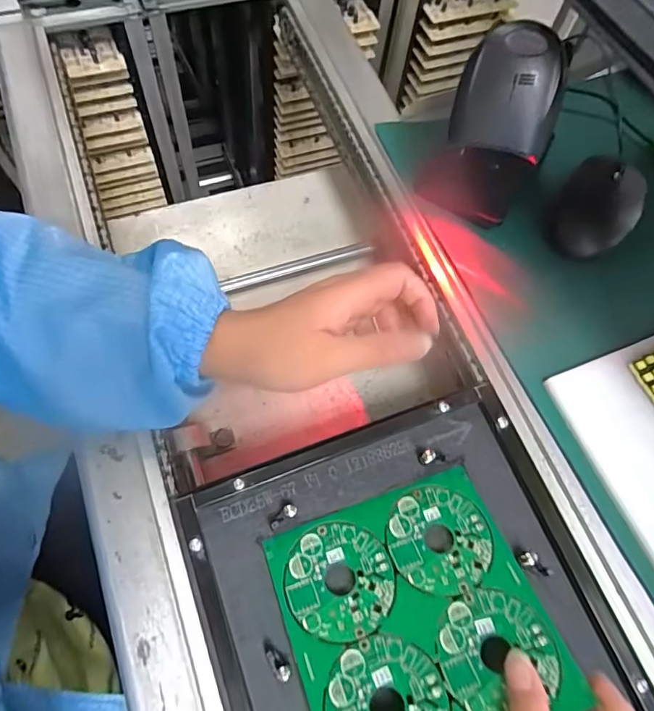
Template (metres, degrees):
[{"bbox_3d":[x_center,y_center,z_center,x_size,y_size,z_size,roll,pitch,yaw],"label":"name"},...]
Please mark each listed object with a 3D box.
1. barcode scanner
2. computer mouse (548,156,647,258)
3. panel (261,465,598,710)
[{"bbox_3d":[0.121,-0.157,0.371,0.078,0.139,0.068,17,65,1],"label":"barcode scanner"},{"bbox_3d":[0.230,-0.126,0.421,0.063,0.030,0.092,37,68,10],"label":"computer mouse"},{"bbox_3d":[0.053,0.154,0.291,0.145,0.005,0.143,-17,56,-12],"label":"panel"}]

